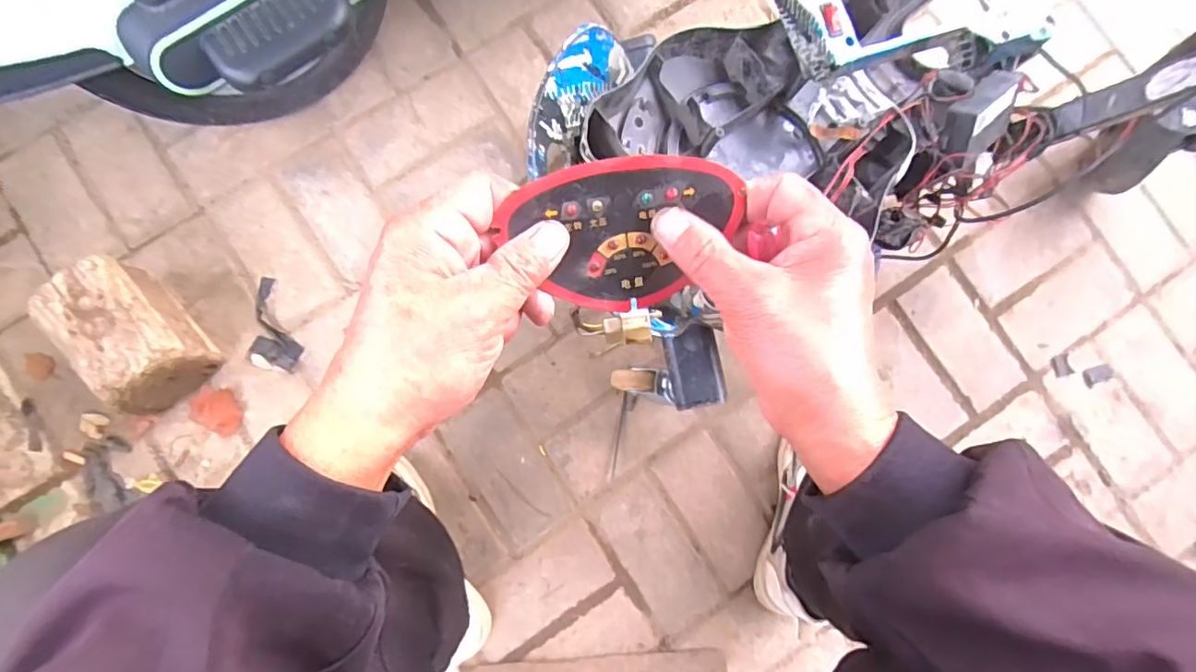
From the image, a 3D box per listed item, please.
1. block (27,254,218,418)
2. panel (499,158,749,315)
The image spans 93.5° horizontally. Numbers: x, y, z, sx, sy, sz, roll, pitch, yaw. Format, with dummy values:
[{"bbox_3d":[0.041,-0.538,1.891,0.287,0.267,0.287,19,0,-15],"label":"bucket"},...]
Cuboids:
[{"bbox_3d":[-0.537,0.001,0.658,0.104,0.136,0.139,-41,87,-6],"label":"block"},{"bbox_3d":[0.014,-0.051,0.285,0.121,0.006,0.073,-7,105,-9],"label":"panel"}]

